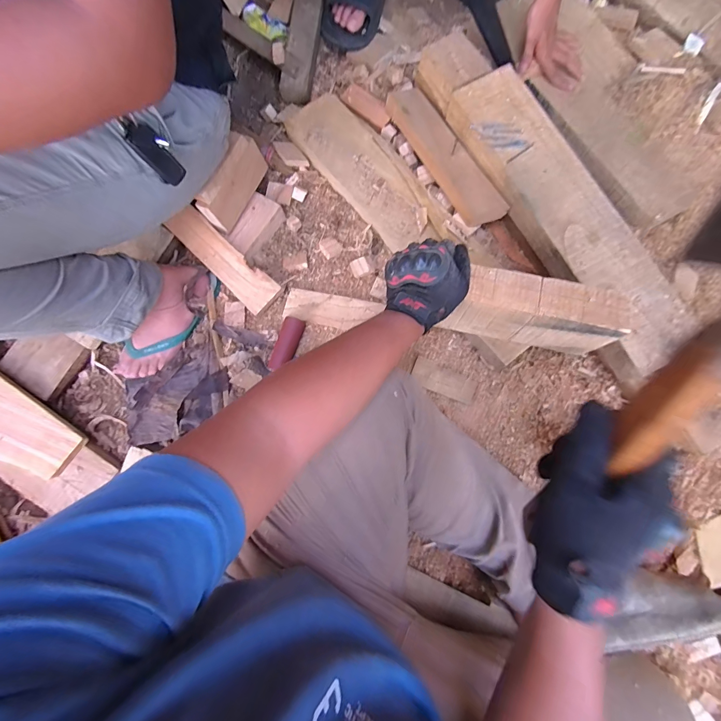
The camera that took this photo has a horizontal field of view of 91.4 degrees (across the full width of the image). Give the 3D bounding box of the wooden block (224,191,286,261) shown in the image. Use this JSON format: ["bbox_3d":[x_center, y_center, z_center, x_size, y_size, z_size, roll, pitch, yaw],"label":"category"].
[{"bbox_3d":[-0.204,-0.260,0.683,0.056,0.032,0.122,28,80,7],"label":"wooden block"}]

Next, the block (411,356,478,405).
[{"bbox_3d":[0.147,0.036,0.620,0.113,0.009,0.048,26,80,7],"label":"block"}]

